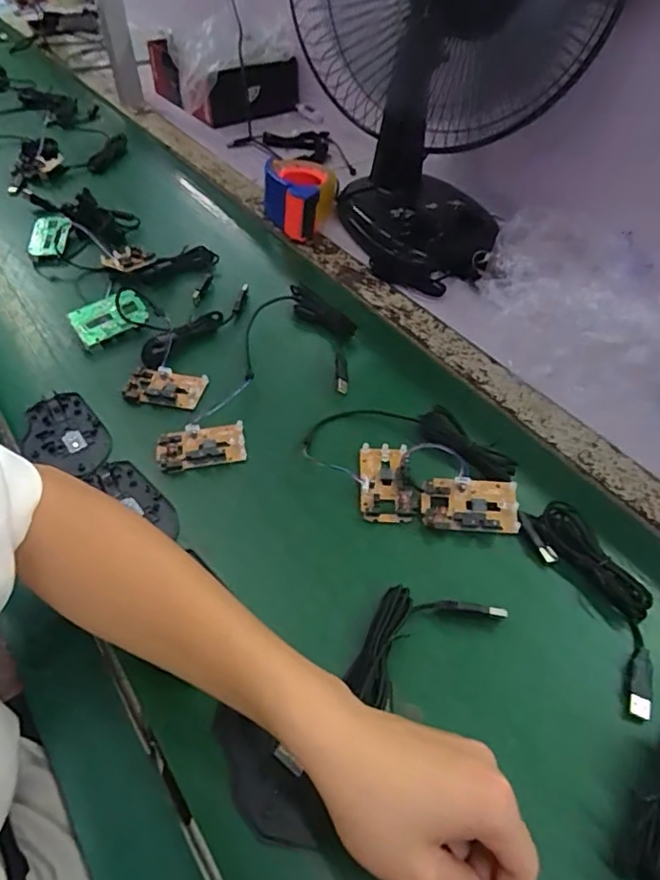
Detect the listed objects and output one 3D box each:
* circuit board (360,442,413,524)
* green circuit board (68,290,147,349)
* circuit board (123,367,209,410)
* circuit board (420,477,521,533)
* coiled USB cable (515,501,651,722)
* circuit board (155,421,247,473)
[{"bbox_3d":[0.048,0.036,0.498,0.041,0.012,0.078,1,48,-1],"label":"circuit board"},{"bbox_3d":[-0.241,-0.135,0.629,0.077,0.016,0.048,-26,69,-21],"label":"green circuit board"},{"bbox_3d":[-0.165,-0.051,0.577,0.076,0.014,0.044,10,49,7],"label":"circuit board"},{"bbox_3d":[0.115,0.054,0.475,0.077,0.011,0.042,4,65,3],"label":"circuit board"},{"bbox_3d":[0.202,0.115,0.426,0.050,0.022,0.157,-12,50,-12],"label":"coiled USB cable"},{"bbox_3d":[-0.118,0.006,0.522,0.077,0.008,0.045,-6,49,-7],"label":"circuit board"}]

